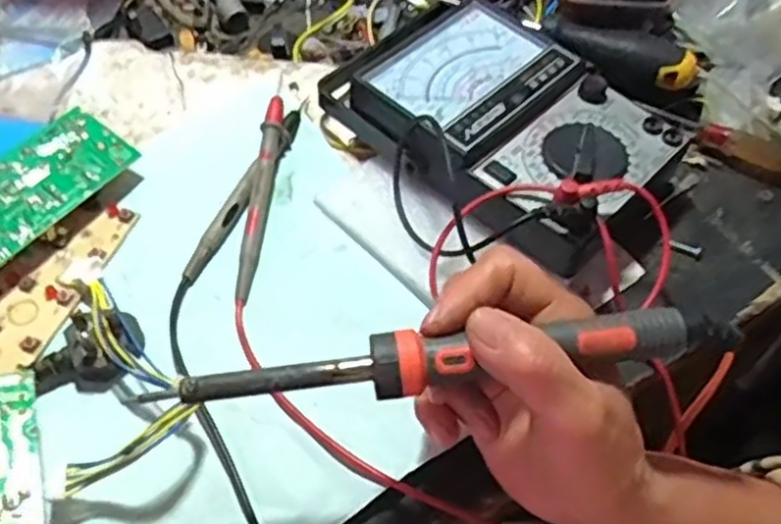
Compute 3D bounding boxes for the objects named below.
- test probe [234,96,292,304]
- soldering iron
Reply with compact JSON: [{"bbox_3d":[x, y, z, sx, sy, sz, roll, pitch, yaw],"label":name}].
[{"bbox_3d":[-0.072,-0.038,0.421,0.014,0.019,0.123,8,57,2],"label":"test probe"},{"bbox_3d":[0.023,0.037,0.292,0.229,0.019,0.020,-6,57,-3],"label":"soldering iron"}]

